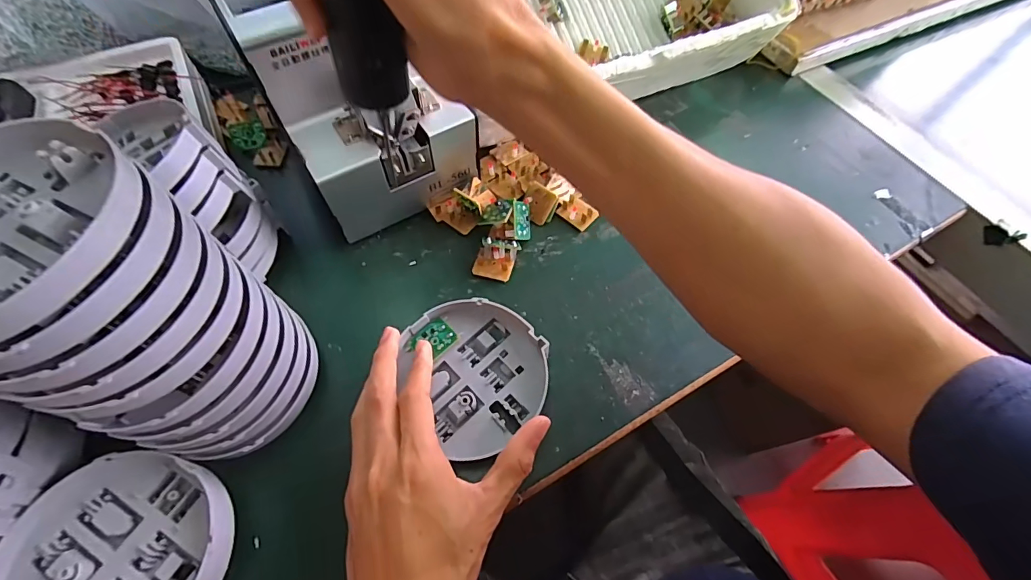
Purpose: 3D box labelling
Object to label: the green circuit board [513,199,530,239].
[{"bbox_3d":[0.005,-0.056,0.360,0.004,0.025,0.030,2,93,38],"label":"green circuit board"}]

